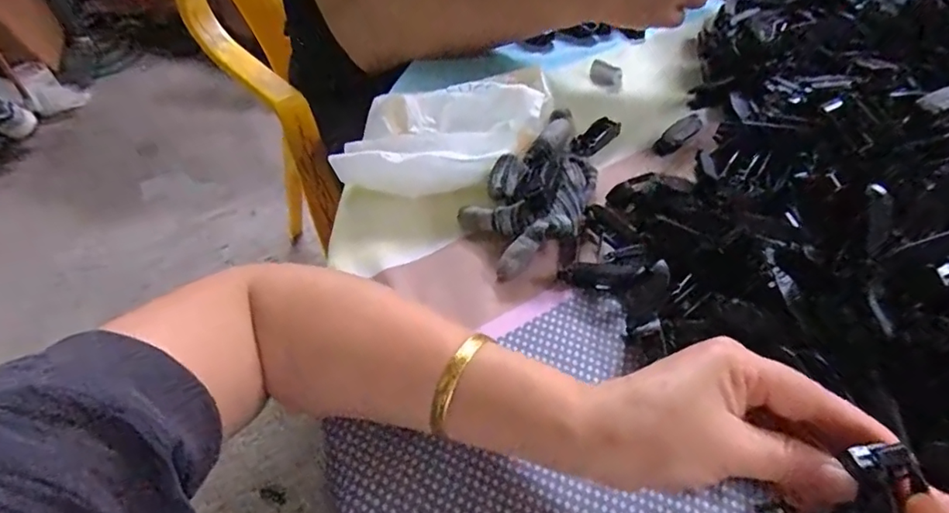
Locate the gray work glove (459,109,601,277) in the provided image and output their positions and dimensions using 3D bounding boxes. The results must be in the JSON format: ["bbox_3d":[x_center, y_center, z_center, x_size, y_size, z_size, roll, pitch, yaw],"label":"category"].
[{"bbox_3d":[0.050,-0.045,0.392,0.073,0.039,0.135,32,58,25],"label":"gray work glove"}]

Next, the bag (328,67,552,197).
[{"bbox_3d":[-0.023,-0.101,0.437,0.160,0.048,0.111,-3,51,-1],"label":"bag"}]

